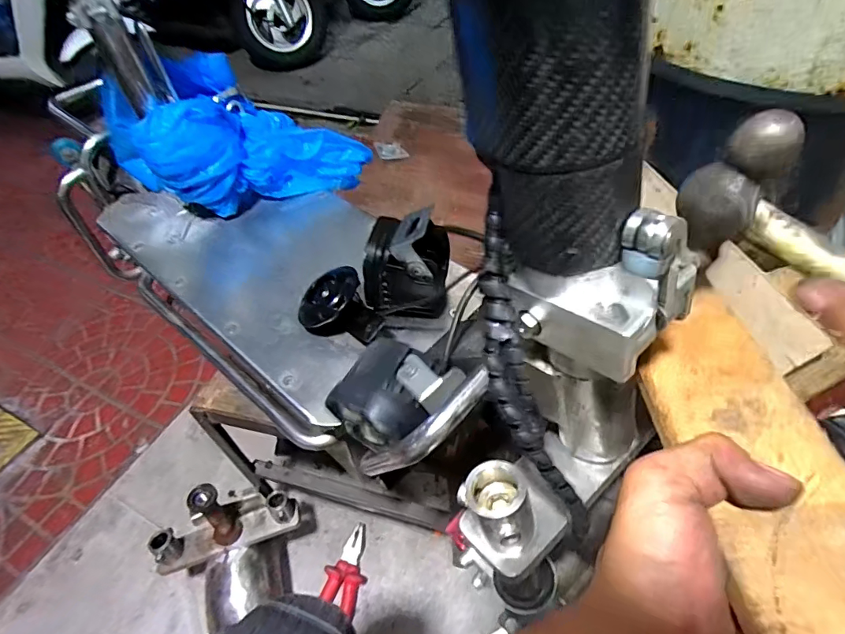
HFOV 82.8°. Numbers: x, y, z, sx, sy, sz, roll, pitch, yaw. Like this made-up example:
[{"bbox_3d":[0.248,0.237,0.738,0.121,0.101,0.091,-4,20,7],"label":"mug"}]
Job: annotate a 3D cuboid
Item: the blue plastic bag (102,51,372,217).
[{"bbox_3d":[-0.222,-0.221,0.579,0.269,0.138,0.151,-26,54,-19],"label":"blue plastic bag"}]

